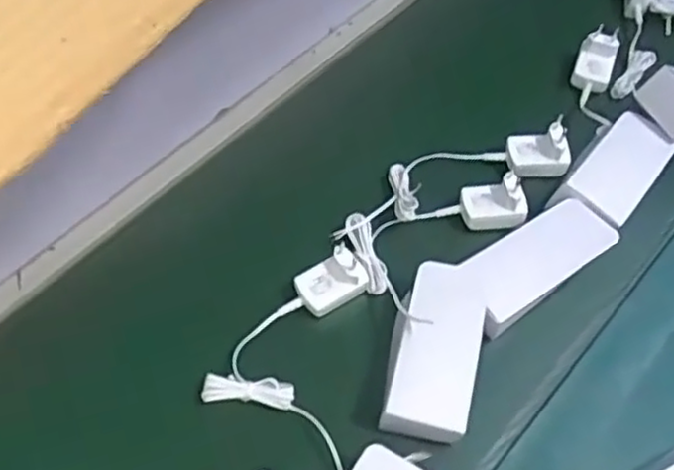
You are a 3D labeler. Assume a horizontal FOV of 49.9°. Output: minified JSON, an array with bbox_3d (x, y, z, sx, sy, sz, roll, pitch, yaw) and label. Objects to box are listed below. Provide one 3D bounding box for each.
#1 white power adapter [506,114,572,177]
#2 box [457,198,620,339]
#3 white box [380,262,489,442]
[{"bbox_3d":[0.203,-0.091,0.722,0.062,0.040,0.049,-1,57,-2],"label":"white power adapter"},{"bbox_3d":[0.176,0.029,0.657,0.147,0.046,0.064,-32,63,-20],"label":"box"},{"bbox_3d":[0.081,0.099,0.609,0.072,0.043,0.145,13,58,7],"label":"white box"}]

